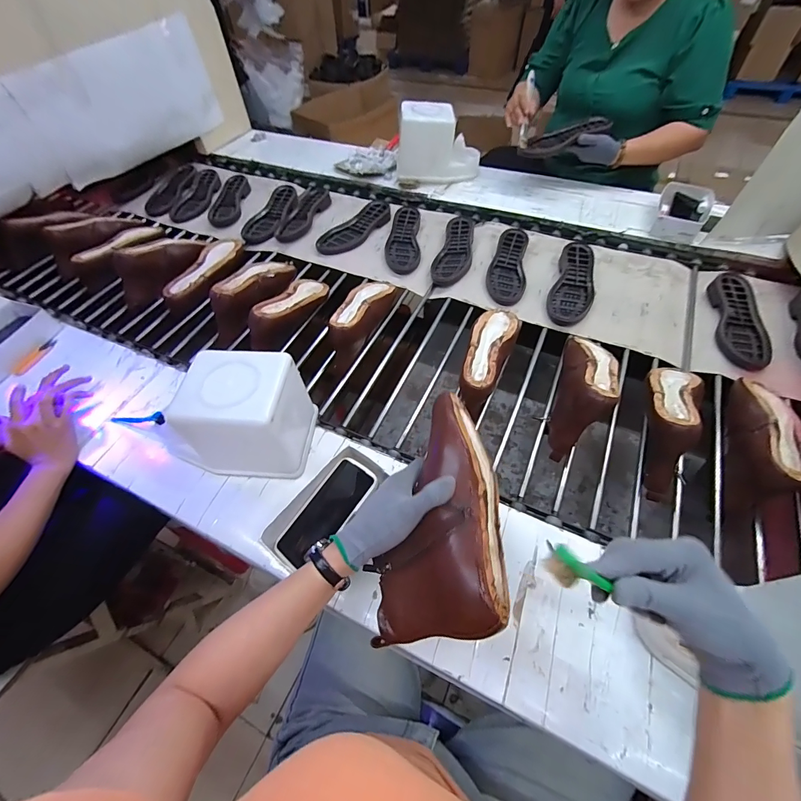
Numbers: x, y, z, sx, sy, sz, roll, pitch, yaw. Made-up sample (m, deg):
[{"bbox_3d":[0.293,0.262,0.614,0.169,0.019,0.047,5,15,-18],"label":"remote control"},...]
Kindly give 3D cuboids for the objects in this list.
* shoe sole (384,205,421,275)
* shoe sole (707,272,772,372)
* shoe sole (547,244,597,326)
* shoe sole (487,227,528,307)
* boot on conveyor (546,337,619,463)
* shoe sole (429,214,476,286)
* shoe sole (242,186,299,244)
[{"bbox_3d":[0.007,-0.445,1.021,0.091,0.027,0.254,-1,55,4],"label":"shoe sole"},{"bbox_3d":[0.716,-0.173,0.790,0.094,0.030,0.278,12,57,13],"label":"shoe sole"},{"bbox_3d":[0.409,-0.277,0.879,0.092,0.033,0.262,18,58,16],"label":"shoe sole"},{"bbox_3d":[0.267,-0.340,0.934,0.091,0.026,0.256,7,56,9],"label":"shoe sole"},{"bbox_3d":[0.330,-0.027,0.660,0.083,0.126,0.258,16,58,15],"label":"boot on conveyor"},{"bbox_3d":[0.145,-0.395,0.971,0.090,0.029,0.247,13,57,13],"label":"shoe sole"},{"bbox_3d":[-0.390,-0.561,1.125,0.109,0.031,0.264,14,57,14],"label":"shoe sole"}]

